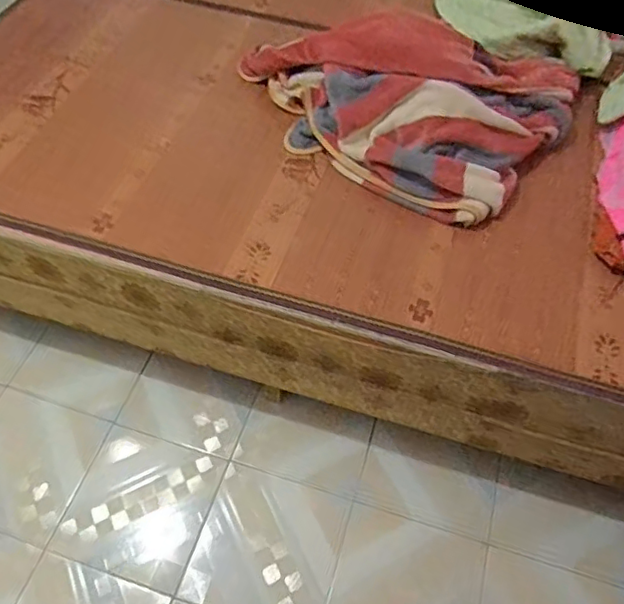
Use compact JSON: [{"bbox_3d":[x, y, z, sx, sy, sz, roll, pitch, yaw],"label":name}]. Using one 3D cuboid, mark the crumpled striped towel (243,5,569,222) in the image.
[{"bbox_3d":[0.207,-0.516,1.306,0.697,0.167,0.542,32,61,20],"label":"crumpled striped towel"}]

